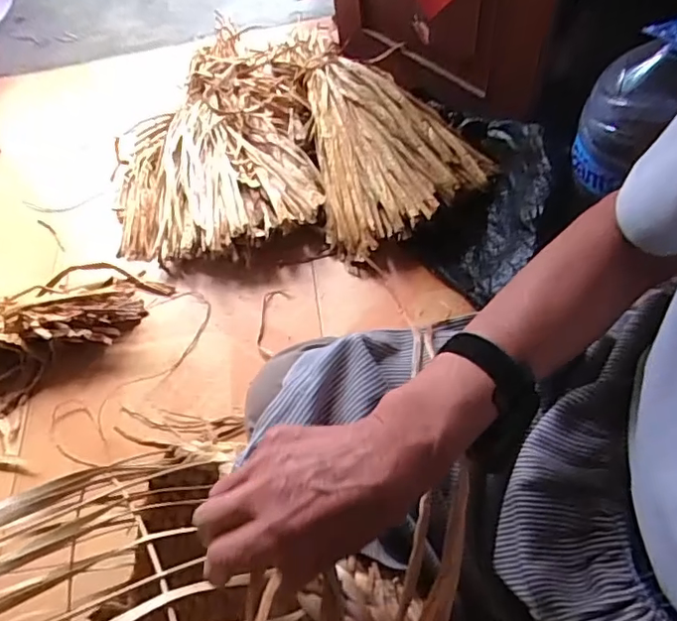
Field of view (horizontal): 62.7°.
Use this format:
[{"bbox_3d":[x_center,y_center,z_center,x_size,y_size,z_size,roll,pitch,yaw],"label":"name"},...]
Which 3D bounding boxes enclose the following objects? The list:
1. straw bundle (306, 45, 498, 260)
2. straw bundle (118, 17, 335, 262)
[{"bbox_3d":[0.119,-0.396,1.256,0.376,0.136,0.518,-15,57,-2],"label":"straw bundle"},{"bbox_3d":[-0.284,-0.448,1.379,0.504,0.161,0.746,-1,58,7],"label":"straw bundle"}]

